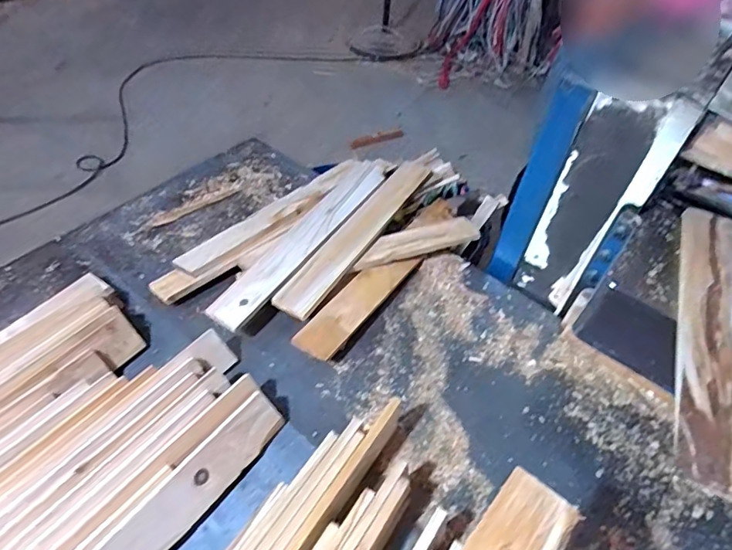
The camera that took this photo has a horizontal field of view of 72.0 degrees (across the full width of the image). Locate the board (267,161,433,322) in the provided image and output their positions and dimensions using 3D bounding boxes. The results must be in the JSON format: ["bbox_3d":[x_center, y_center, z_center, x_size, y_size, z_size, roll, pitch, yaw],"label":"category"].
[{"bbox_3d":[-0.008,-0.091,0.990,0.070,0.018,0.487,28,51,17],"label":"board"}]

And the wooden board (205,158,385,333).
[{"bbox_3d":[-0.107,-0.080,0.977,0.077,0.017,0.500,28,51,17],"label":"wooden board"}]

